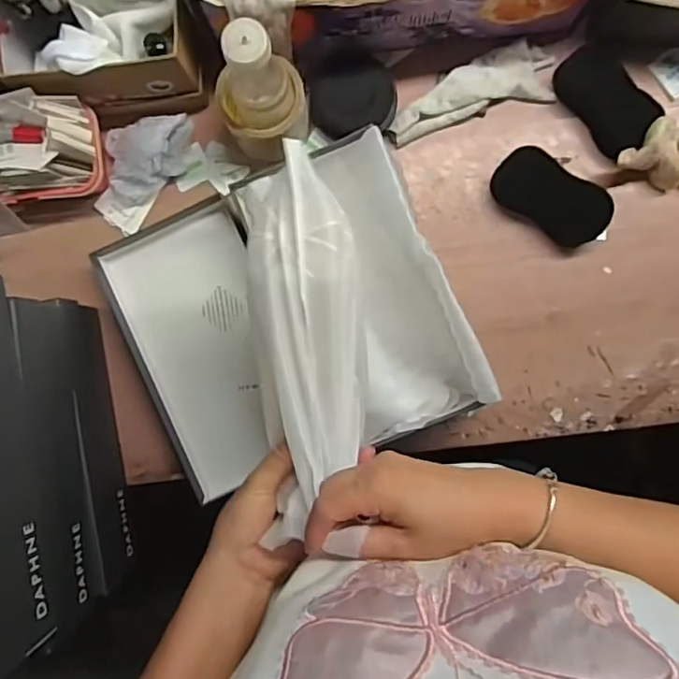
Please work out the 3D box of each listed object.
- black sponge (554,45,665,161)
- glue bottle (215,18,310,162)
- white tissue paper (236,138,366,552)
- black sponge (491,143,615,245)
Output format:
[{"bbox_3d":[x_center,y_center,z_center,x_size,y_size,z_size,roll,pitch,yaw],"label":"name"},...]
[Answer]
[{"bbox_3d":[0.289,-0.260,0.643,0.065,0.034,0.121,-34,89,2],"label":"black sponge"},{"bbox_3d":[-0.077,-0.239,0.581,0.087,0.177,0.074,-24,89,2],"label":"glue bottle"},{"bbox_3d":[-0.022,0.006,0.446,0.081,0.072,0.274,-6,82,2],"label":"white tissue paper"},{"bbox_3d":[0.229,-0.154,0.647,0.126,0.036,0.060,35,91,2],"label":"black sponge"}]

